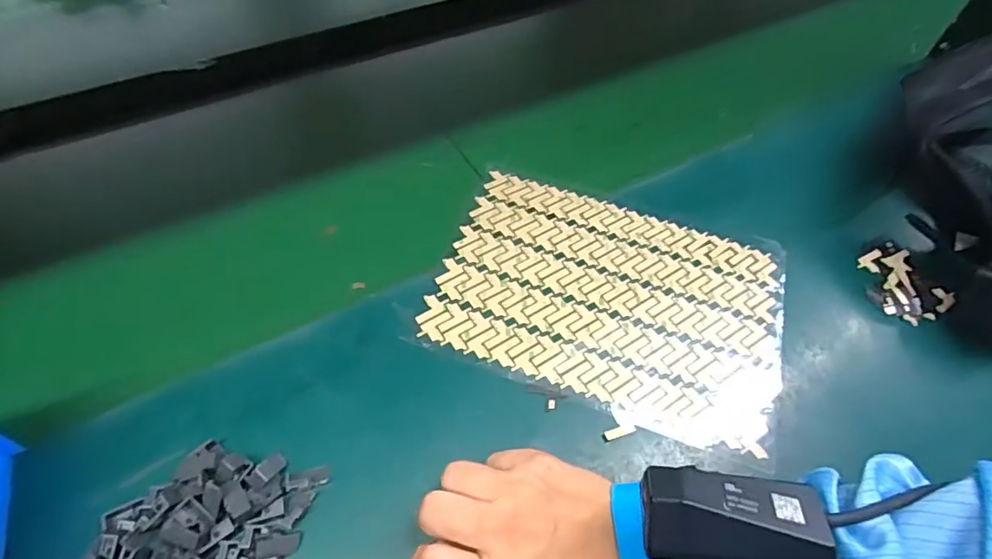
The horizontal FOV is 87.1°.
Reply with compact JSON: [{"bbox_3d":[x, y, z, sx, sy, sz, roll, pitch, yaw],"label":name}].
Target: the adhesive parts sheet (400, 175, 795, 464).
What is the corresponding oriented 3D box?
[{"bbox_3d":[0.085,0.011,0.379,0.241,0.009,0.166,18,56,9],"label":"adhesive parts sheet"}]

